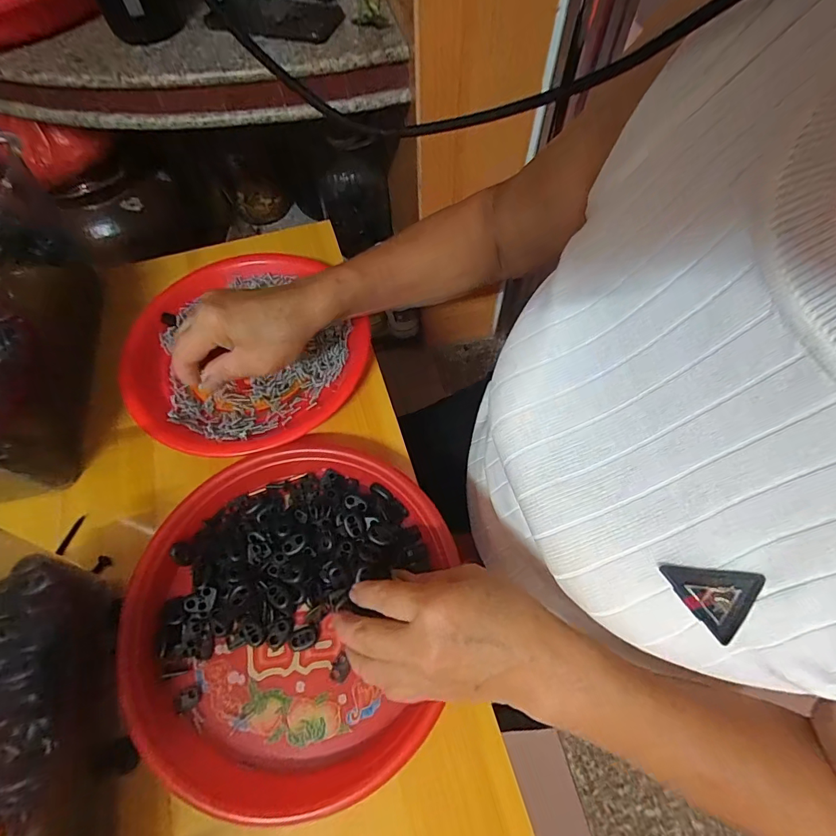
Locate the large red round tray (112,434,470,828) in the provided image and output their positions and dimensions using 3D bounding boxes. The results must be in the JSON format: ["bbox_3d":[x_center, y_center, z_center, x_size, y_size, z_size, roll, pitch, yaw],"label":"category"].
[{"bbox_3d":[-0.096,0.133,0.320,0.218,0.025,0.238,-1,64,1],"label":"large red round tray"}]

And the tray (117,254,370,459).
[{"bbox_3d":[-0.168,-0.070,0.421,0.217,0.026,0.226,-36,69,-15],"label":"tray"}]

